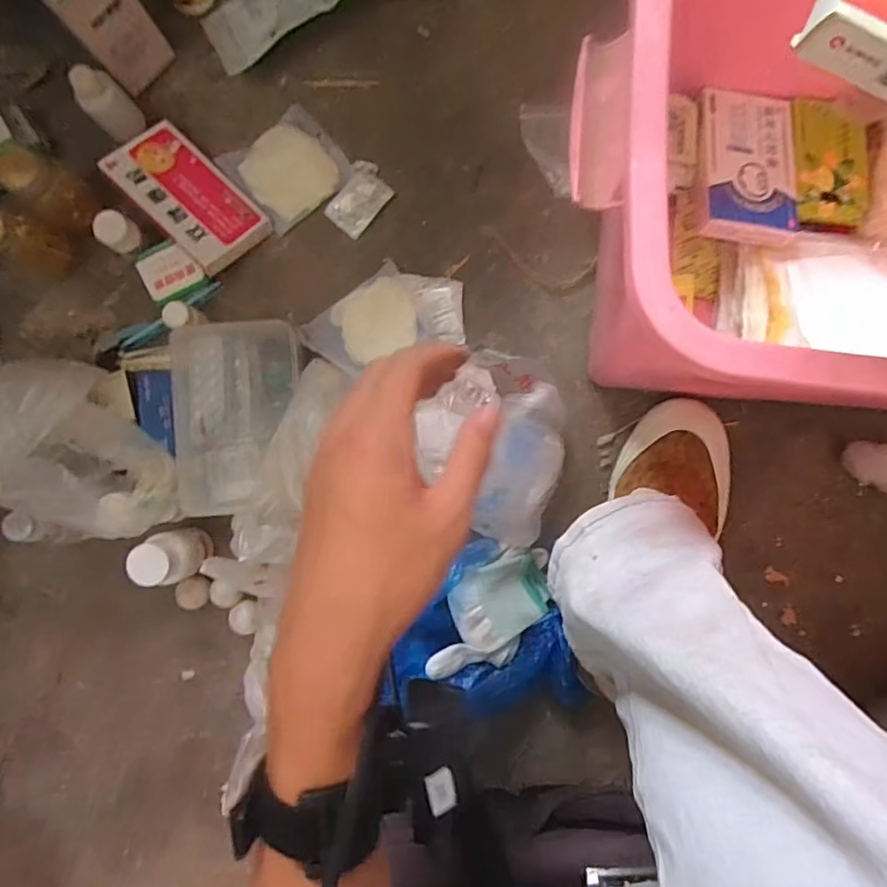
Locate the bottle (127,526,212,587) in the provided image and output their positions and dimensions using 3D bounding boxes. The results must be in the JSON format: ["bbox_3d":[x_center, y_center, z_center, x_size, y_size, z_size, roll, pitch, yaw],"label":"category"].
[{"bbox_3d":[-0.248,0.102,0.509,0.044,0.069,0.044,-18,89,1],"label":"bottle"}]

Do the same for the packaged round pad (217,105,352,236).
[{"bbox_3d":[-0.153,-0.273,0.552,0.100,0.019,0.095,-39,88,0],"label":"packaged round pad"}]

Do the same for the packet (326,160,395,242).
[{"bbox_3d":[-0.083,-0.243,0.554,0.047,0.006,0.067,37,90,2],"label":"packet"}]

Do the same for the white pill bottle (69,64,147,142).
[{"bbox_3d":[-0.316,-0.319,0.531,0.039,0.071,0.037,0,89,1],"label":"white pill bottle"}]

